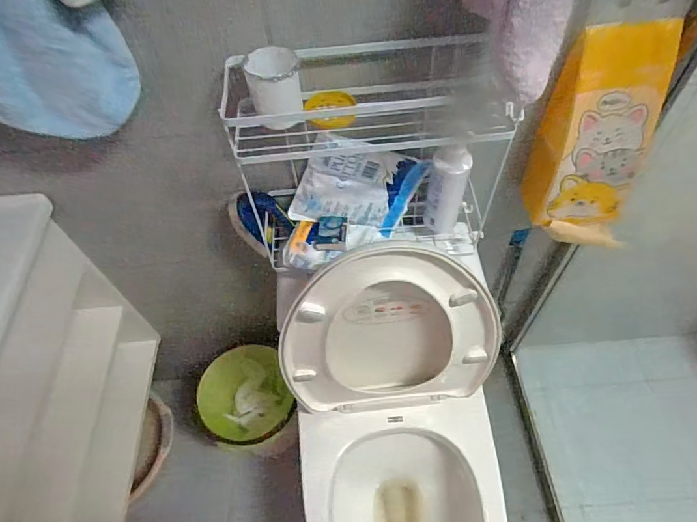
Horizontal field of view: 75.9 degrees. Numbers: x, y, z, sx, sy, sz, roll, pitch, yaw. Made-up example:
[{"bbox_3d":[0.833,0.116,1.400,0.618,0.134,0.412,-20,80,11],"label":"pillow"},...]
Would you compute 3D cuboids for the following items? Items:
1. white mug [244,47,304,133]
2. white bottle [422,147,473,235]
[{"bbox_3d":[-0.086,-0.209,0.544,0.063,0.078,0.058,-3,55,2],"label":"white mug"},{"bbox_3d":[0.159,-0.114,0.725,0.060,0.189,0.059,11,57,11],"label":"white bottle"}]

